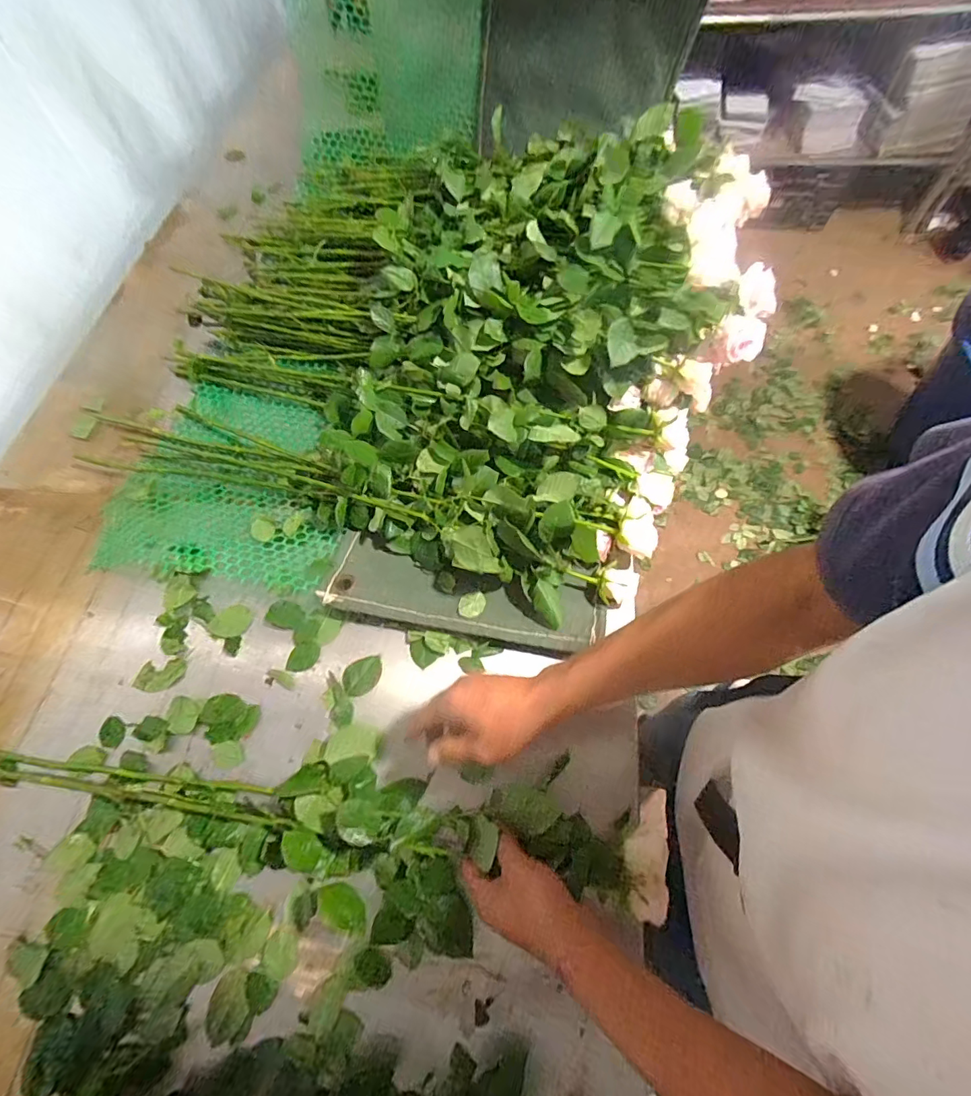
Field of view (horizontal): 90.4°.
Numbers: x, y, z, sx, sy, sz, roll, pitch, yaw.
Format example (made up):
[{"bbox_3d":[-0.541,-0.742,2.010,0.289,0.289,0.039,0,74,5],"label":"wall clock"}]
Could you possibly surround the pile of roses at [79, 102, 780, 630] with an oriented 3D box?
[{"bbox_3d":[-0.065,-0.340,0.729,0.844,0.119,0.744,18,80,15],"label":"pile of roses"}]

